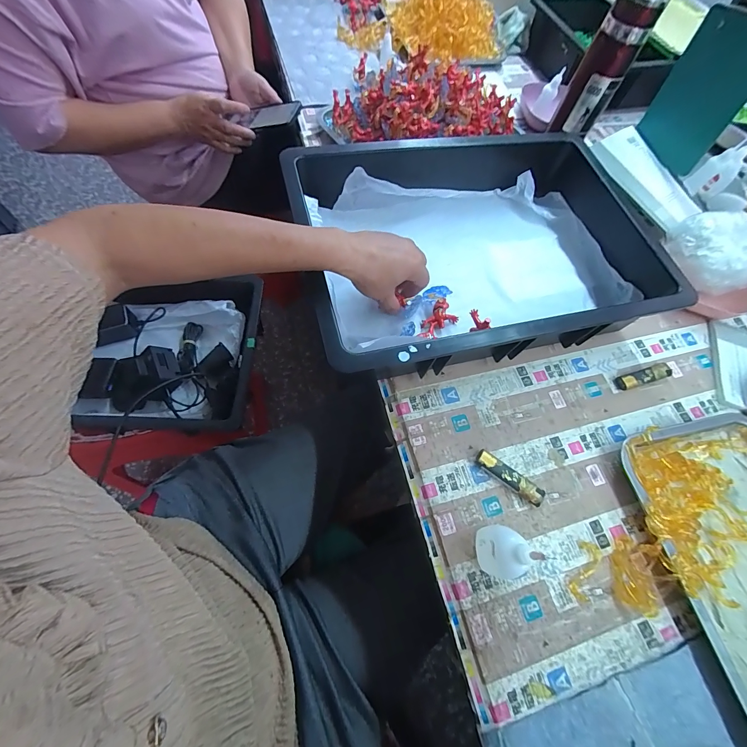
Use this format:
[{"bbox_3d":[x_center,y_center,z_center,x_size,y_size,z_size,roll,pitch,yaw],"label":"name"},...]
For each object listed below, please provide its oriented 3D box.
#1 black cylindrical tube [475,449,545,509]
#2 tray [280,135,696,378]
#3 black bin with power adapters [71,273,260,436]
[{"bbox_3d":[0.150,0.116,0.380,0.079,0.014,0.019,35,67,10],"label":"black cylindrical tube"},{"bbox_3d":[0.130,-0.179,0.461,0.443,0.106,0.347,-12,67,-11],"label":"tray"},{"bbox_3d":[-0.370,-0.028,0.627,0.300,0.104,0.270,1,65,-5],"label":"black bin with power adapters"}]

